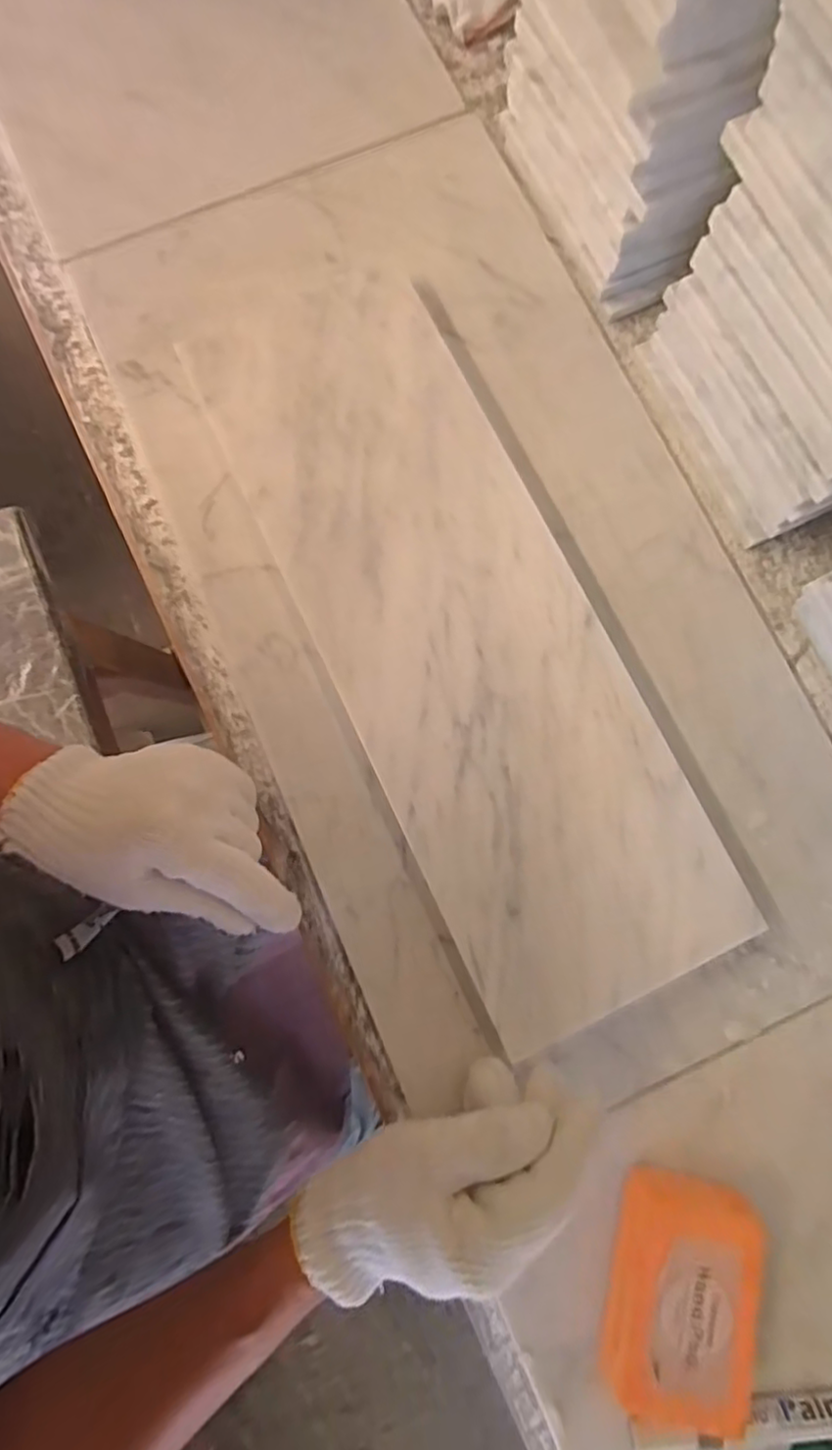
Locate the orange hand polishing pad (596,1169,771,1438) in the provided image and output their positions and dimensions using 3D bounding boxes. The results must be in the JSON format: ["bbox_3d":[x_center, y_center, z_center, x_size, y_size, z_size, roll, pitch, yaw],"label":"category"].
[{"bbox_3d":[0.127,0.277,0.307,0.066,0.030,0.101,13,80,3],"label":"orange hand polishing pad"}]

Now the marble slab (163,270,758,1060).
[{"bbox_3d":[0.020,-0.060,0.359,0.150,0.011,0.440,-25,81,-4],"label":"marble slab"}]

